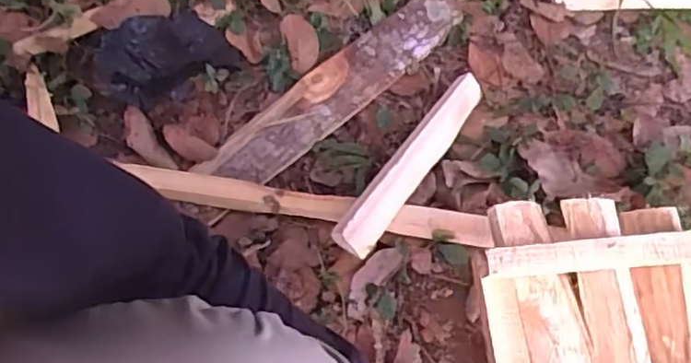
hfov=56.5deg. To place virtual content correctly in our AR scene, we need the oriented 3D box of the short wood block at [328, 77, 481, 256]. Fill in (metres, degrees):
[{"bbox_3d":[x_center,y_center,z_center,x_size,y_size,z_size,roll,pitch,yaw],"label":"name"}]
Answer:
[{"bbox_3d":[0.095,-0.031,0.903,0.052,0.043,0.351,31,57,15],"label":"short wood block"}]

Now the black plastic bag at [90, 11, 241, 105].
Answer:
[{"bbox_3d":[-0.260,-0.186,0.921,0.193,0.072,0.139,-23,67,-14],"label":"black plastic bag"}]

